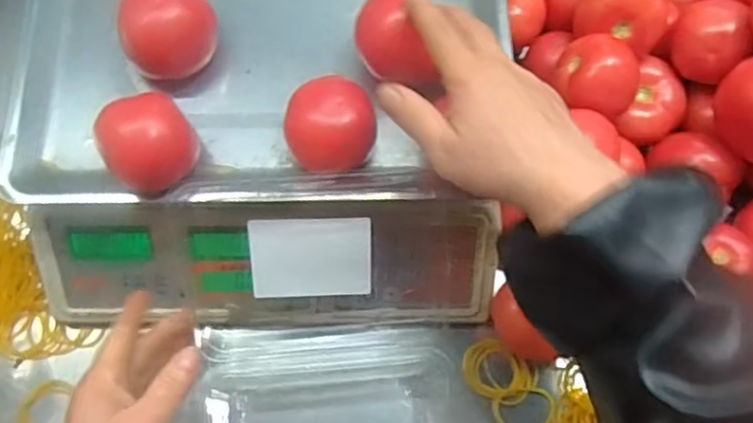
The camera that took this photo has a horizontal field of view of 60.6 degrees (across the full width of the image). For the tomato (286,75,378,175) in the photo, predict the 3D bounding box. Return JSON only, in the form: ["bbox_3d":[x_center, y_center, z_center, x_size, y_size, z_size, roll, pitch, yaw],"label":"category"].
[{"bbox_3d":[-0.029,-0.051,0.413,0.056,0.054,0.048,-5,73,-3],"label":"tomato"}]

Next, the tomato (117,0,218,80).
[{"bbox_3d":[-0.136,-0.119,0.429,0.060,0.058,0.050,-25,75,-9],"label":"tomato"}]

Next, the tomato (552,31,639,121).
[{"bbox_3d":[0.164,-0.098,0.483,0.056,0.048,0.057,0,73,-2],"label":"tomato"}]

